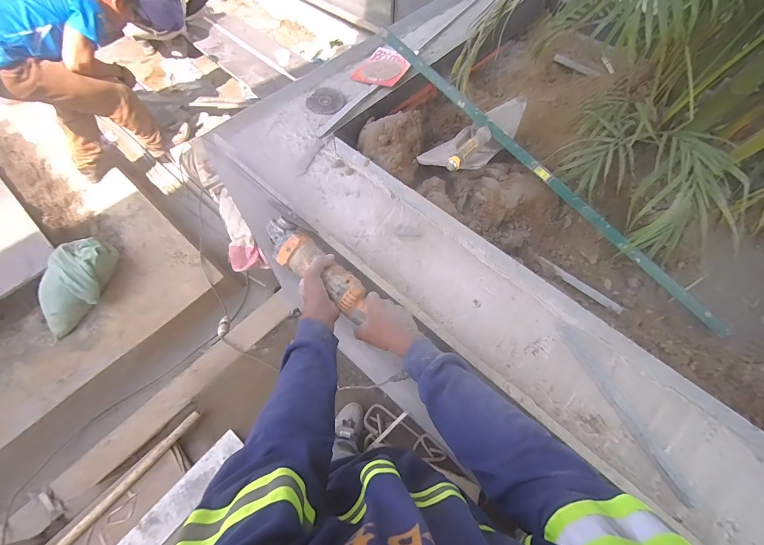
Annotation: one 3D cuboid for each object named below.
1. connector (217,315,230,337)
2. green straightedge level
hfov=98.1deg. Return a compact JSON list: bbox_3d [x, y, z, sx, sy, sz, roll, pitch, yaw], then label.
[{"bbox_3d":[-0.778,0.265,1.638,0.050,0.034,0.144,-14,36,-8],"label":"connector"},{"bbox_3d":[0.359,-0.213,0.731,0.953,0.037,0.032,44,70,4],"label":"green straightedge level"}]

